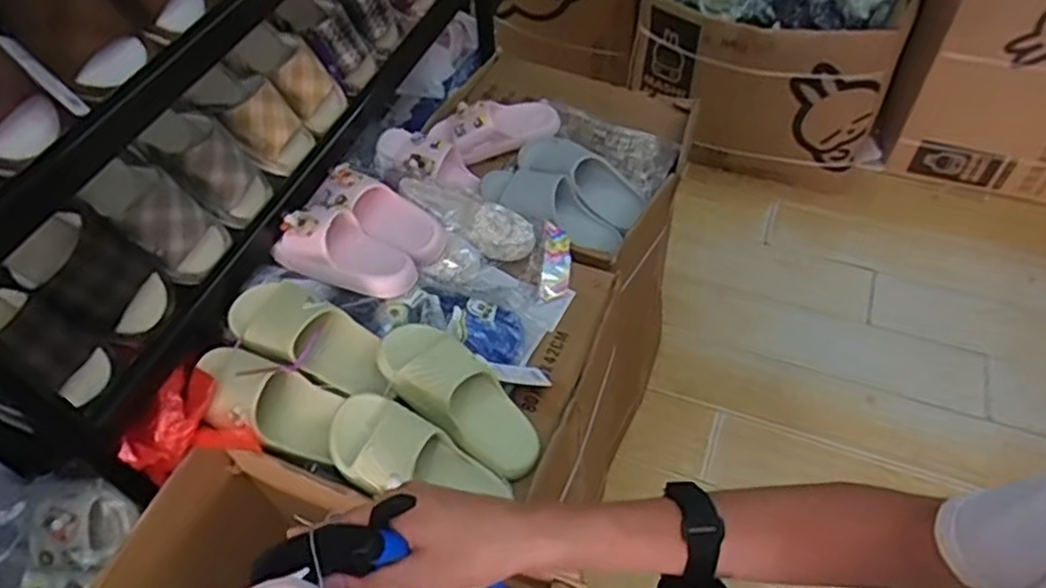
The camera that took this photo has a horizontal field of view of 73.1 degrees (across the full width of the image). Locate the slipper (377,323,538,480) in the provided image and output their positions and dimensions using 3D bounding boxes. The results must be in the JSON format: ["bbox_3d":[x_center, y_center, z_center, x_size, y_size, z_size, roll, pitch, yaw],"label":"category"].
[{"bbox_3d":[-0.072,0.122,0.856,0.231,0.061,0.092,42,61,2],"label":"slipper"}]

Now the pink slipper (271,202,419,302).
[{"bbox_3d":[-0.240,-0.066,0.965,0.181,0.080,0.094,15,54,15],"label":"pink slipper"}]

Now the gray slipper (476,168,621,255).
[{"bbox_3d":[0.049,-0.146,1.164,0.246,0.063,0.097,29,57,5],"label":"gray slipper"}]

